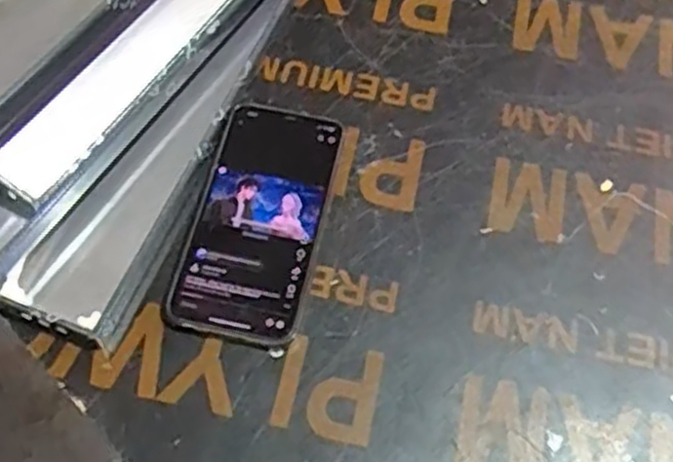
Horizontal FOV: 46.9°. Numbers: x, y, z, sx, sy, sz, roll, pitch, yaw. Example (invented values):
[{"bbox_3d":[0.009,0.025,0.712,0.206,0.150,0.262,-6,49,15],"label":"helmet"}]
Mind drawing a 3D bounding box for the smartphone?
[{"bbox_3d":[-0.044,-0.008,0.475,0.084,0.011,0.157,13,62,5],"label":"smartphone"}]

